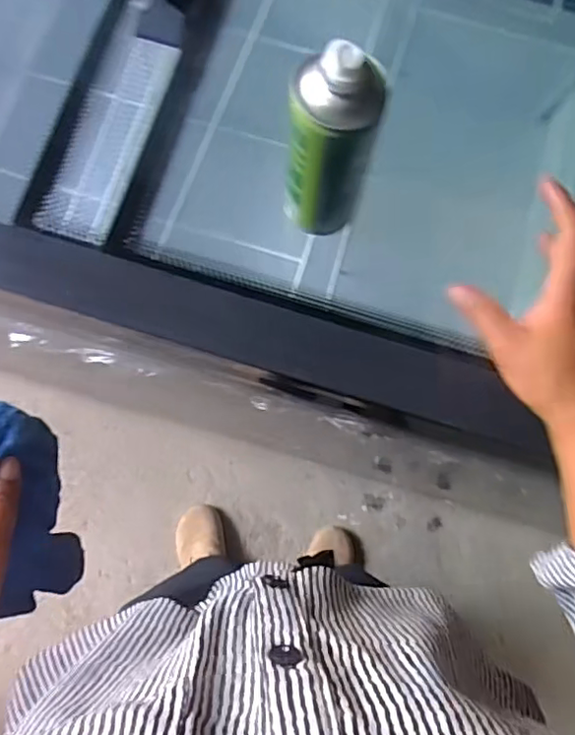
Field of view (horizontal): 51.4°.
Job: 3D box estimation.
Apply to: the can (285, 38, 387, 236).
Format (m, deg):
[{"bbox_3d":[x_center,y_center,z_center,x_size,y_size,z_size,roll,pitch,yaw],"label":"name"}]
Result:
[{"bbox_3d":[0.032,-0.161,0.448,0.062,0.168,0.058,0,82,-2],"label":"can"}]

